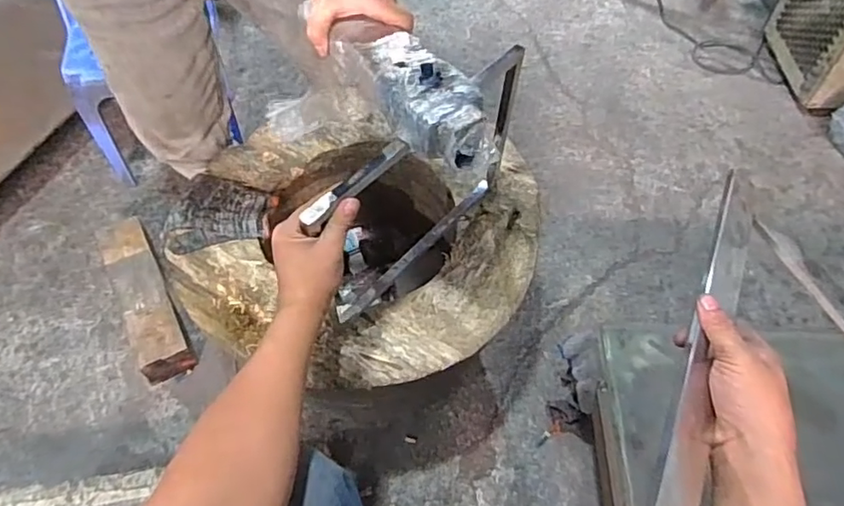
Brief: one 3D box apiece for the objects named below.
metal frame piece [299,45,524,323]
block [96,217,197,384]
[{"bbox_3d":[0.005,-0.080,0.726,0.031,0.282,0.353,40,66,19],"label":"metal frame piece"},{"bbox_3d":[-0.562,0.086,1.167,0.094,0.102,0.354,-24,63,-15],"label":"block"}]

